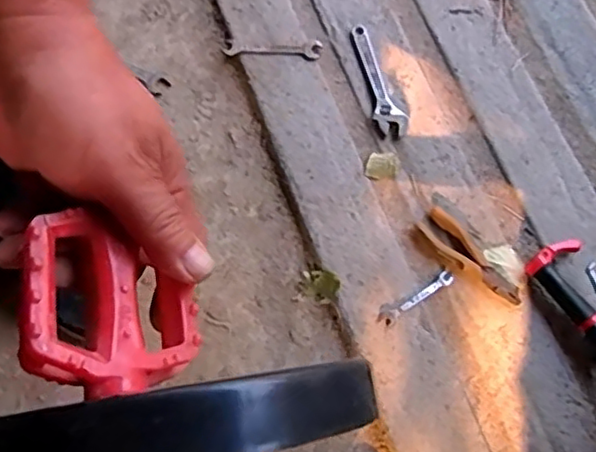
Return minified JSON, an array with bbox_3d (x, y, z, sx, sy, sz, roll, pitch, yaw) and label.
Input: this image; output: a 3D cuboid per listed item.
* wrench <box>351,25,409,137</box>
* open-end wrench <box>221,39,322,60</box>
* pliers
[{"bbox_3d":[0.117,-0.227,0.980,0.044,0.008,0.197,-19,73,-6],"label":"wrench"},{"bbox_3d":[-0.040,-0.278,0.985,0.156,0.006,0.032,3,72,1],"label":"open-end wrench"},{"bbox_3d":[0.238,0.046,0.873,0.047,0.014,0.167,-37,76,-11],"label":"pliers"}]

